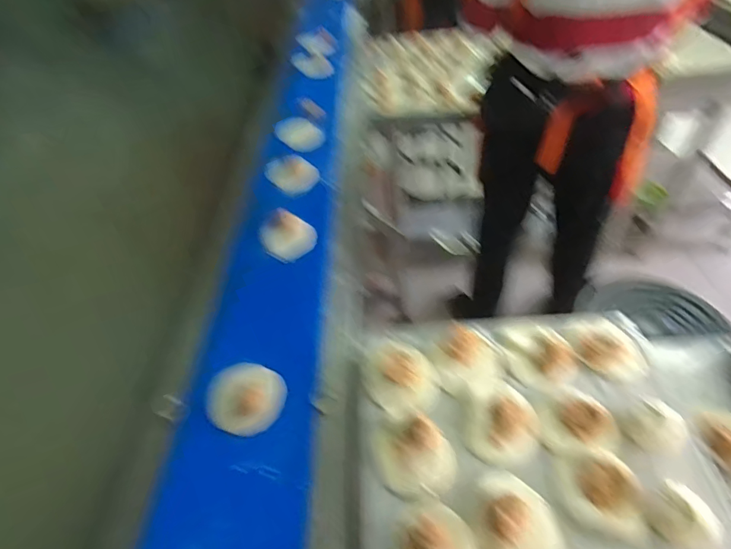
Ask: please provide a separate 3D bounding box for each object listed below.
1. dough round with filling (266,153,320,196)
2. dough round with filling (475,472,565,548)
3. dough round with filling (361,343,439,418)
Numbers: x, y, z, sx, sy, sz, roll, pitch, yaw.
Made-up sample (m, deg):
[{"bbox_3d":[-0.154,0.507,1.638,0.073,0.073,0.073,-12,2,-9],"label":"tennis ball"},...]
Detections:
[{"bbox_3d":[-0.162,-0.224,1.029,0.106,0.025,0.153,-21,47,-15],"label":"dough round with filling"},{"bbox_3d":[0.163,0.261,0.475,0.086,0.029,0.107,0,45,5],"label":"dough round with filling"},{"bbox_3d":[0.047,0.130,0.607,0.100,0.033,0.107,-3,45,3],"label":"dough round with filling"}]

